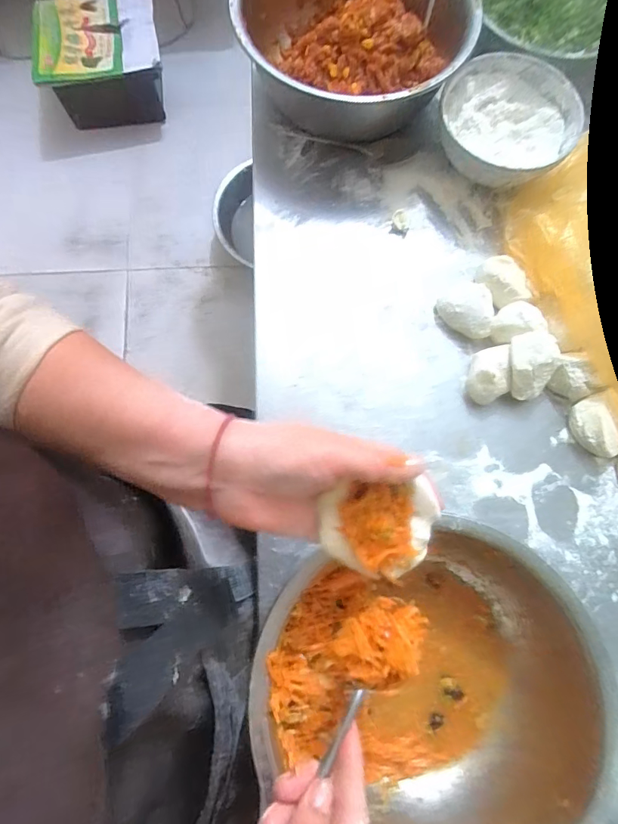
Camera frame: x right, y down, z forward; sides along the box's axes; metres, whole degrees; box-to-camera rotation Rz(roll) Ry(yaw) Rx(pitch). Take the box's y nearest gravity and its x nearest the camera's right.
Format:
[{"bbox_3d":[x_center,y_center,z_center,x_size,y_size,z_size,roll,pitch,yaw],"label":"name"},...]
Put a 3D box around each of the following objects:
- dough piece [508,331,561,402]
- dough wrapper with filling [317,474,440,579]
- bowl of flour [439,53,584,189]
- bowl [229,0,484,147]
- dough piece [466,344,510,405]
[{"bbox_3d":[0.213,-0.042,0.433,0.048,0.044,0.059,-4,78,-1],"label":"dough piece"},{"bbox_3d":[0.044,0.072,0.289,0.067,0.024,0.064,11,97,-2],"label":"dough wrapper with filling"},{"bbox_3d":[0.207,-0.305,0.489,0.148,0.054,0.142,0,78,0],"label":"bowl of flour"},{"bbox_3d":[0.044,-0.408,0.489,0.234,0.089,0.241,0,78,0],"label":"bowl"},{"bbox_3d":[0.172,-0.037,0.436,0.037,0.033,0.054,1,78,1],"label":"dough piece"}]

